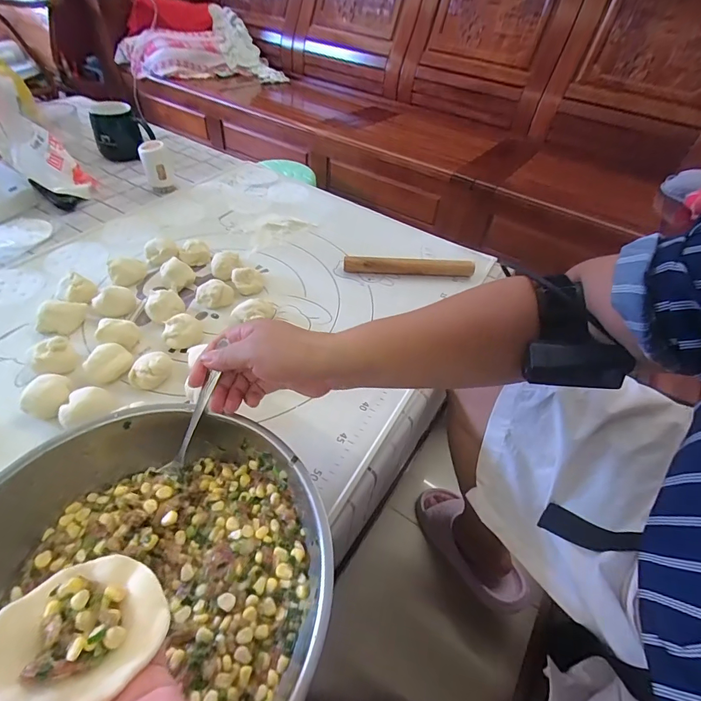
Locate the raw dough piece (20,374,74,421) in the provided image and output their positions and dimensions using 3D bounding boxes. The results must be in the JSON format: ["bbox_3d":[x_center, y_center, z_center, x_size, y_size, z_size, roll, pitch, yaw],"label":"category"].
[{"bbox_3d":[-0.319,0.051,0.417,0.045,0.030,0.041,-27,56,-28],"label":"raw dough piece"}]

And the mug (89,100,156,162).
[{"bbox_3d":[-0.486,-0.467,0.838,0.109,0.098,0.071,-18,52,-22],"label":"mug"}]

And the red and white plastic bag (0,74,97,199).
[{"bbox_3d":[-0.527,-0.354,0.628,0.080,0.254,0.117,13,76,5],"label":"red and white plastic bag"}]

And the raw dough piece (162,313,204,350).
[{"bbox_3d":[-0.212,-0.024,0.496,0.041,0.032,0.041,-1,48,-8],"label":"raw dough piece"}]

